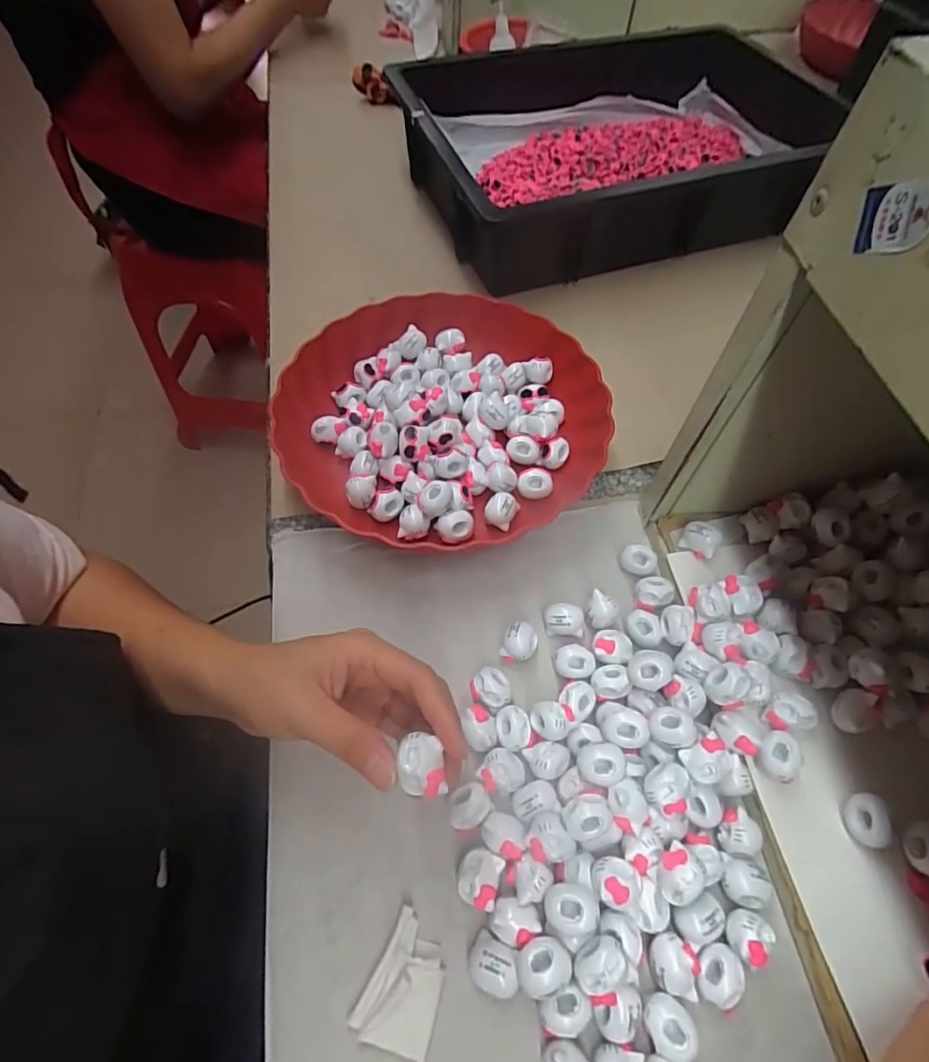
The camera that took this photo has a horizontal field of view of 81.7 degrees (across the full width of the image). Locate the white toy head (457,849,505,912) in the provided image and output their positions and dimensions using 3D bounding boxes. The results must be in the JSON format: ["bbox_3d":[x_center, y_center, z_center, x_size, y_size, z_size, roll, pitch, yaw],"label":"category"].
[{"bbox_3d":[0.008,0.181,0.280,0.021,0.016,0.024,18,61,9],"label":"white toy head"}]

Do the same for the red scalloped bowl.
[{"bbox_3d":[-0.018,-0.089,0.419,0.236,0.050,0.214,-27,64,-16],"label":"red scalloped bowl"}]

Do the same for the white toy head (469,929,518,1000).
[{"bbox_3d":[0.014,0.213,0.263,0.025,0.017,0.021,26,63,13],"label":"white toy head"}]

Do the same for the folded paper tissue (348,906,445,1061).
[{"bbox_3d":[-0.028,0.222,0.263,0.037,0.009,0.053,20,61,10],"label":"folded paper tissue"}]

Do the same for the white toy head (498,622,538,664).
[{"bbox_3d":[0.036,0.073,0.347,0.020,0.018,0.024,20,61,10],"label":"white toy head"}]

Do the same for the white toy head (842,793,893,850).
[{"bbox_3d":[0.214,0.154,0.286,0.016,0.016,0.024,4,60,1],"label":"white toy head"}]

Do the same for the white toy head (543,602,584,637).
[{"bbox_3d":[0.065,0.059,0.356,0.027,0.018,0.019,7,60,3],"label":"white toy head"}]

